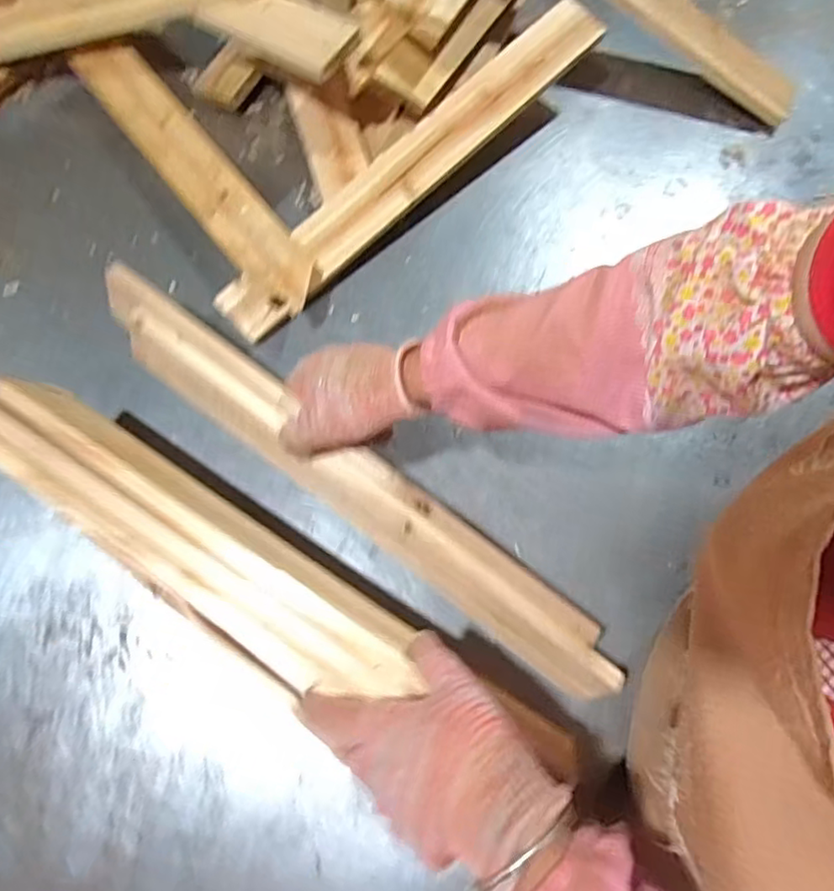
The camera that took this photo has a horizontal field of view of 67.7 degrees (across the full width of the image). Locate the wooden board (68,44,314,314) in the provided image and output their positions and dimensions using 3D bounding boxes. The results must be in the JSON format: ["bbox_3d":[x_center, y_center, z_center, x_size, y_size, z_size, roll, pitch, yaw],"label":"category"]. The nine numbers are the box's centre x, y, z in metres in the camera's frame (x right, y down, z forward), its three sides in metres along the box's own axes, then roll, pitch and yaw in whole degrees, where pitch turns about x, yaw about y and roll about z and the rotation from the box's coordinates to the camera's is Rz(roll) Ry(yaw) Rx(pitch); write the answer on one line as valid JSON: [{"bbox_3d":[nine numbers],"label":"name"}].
[{"bbox_3d":[-0.231,-0.288,0.644,0.060,0.017,0.388,-38,78,-12],"label":"wooden board"}]

